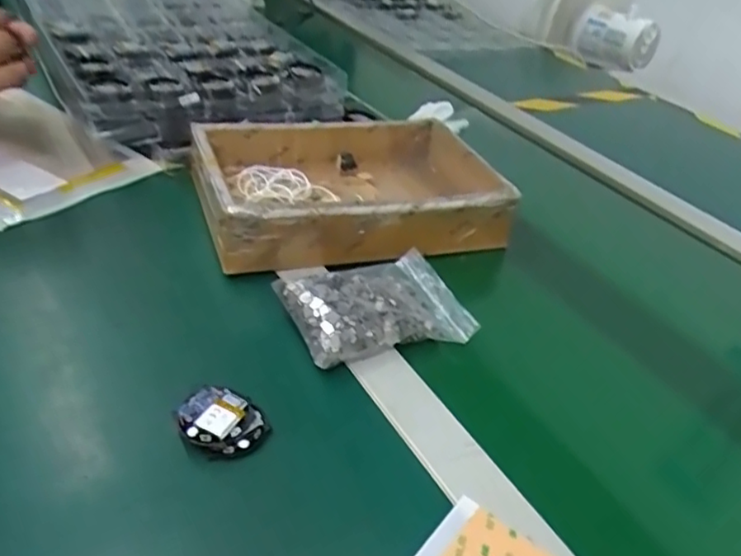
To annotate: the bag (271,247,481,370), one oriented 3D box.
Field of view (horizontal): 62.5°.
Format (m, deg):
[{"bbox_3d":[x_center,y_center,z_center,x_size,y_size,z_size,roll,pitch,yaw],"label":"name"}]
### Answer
[{"bbox_3d":[0.004,0.018,0.469,0.138,0.035,0.096,-10,39,-23],"label":"bag"}]

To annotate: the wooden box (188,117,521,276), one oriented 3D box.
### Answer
[{"bbox_3d":[-0.022,-0.094,0.601,0.275,0.063,0.203,-7,38,-19],"label":"wooden box"}]

